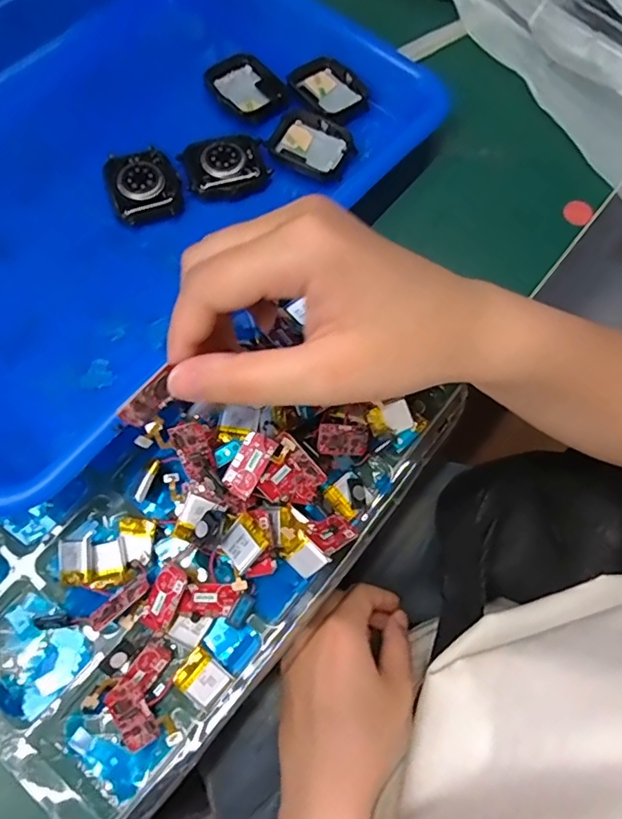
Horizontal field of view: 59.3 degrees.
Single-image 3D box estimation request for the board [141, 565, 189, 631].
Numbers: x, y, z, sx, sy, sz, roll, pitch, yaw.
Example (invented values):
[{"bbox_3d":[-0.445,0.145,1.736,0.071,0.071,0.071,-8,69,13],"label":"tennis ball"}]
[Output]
[{"bbox_3d":[-0.063,0.082,0.238,0.013,0.004,0.027,22,86,14],"label":"board"}]

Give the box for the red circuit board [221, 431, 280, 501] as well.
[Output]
[{"bbox_3d":[-0.028,0.024,0.244,0.014,0.005,0.028,29,74,9],"label":"red circuit board"}]

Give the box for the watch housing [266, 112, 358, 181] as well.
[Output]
[{"bbox_3d":[0.000,-0.151,0.314,0.044,0.008,0.038,27,74,8],"label":"watch housing"}]

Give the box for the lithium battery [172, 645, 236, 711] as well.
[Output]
[{"bbox_3d":[-0.047,0.118,0.239,0.022,0.006,0.017,39,76,11],"label":"lithium battery"}]

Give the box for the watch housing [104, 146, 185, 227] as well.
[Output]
[{"bbox_3d":[-0.089,-0.121,0.293,0.037,0.008,0.043,-23,74,-7],"label":"watch housing"}]

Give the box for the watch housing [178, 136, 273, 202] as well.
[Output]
[{"bbox_3d":[-0.046,-0.134,0.302,0.045,0.007,0.042,-20,73,-6],"label":"watch housing"}]

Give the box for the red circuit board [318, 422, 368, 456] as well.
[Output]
[{"bbox_3d":[0.016,0.014,0.261,0.029,0.006,0.014,5,69,-34],"label":"red circuit board"}]

